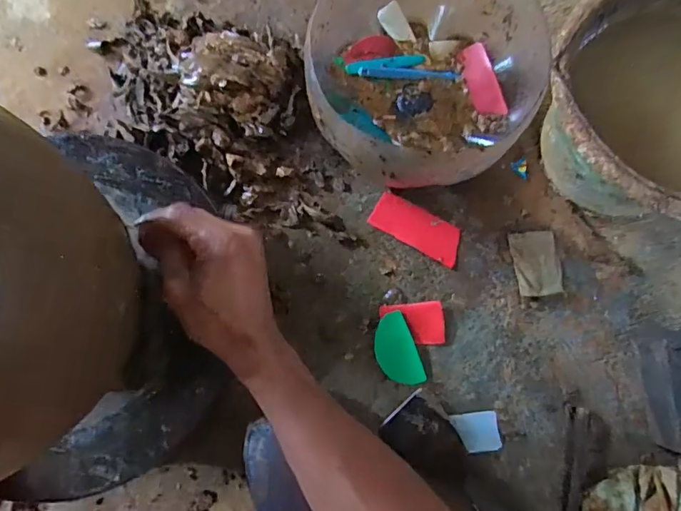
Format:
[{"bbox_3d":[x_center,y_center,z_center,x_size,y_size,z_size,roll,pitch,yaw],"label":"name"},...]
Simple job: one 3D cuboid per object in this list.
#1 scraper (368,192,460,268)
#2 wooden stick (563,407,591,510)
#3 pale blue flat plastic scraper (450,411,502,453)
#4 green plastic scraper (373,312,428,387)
[{"bbox_3d":[0.093,-0.033,0.567,0.110,0.004,0.047,30,76,6],"label":"scraper"},{"bbox_3d":[0.260,0.241,0.518,0.026,0.006,0.141,6,81,0],"label":"wooden stick"},{"bbox_3d":[0.150,0.195,0.519,0.052,0.004,0.040,-3,70,-7],"label":"pale blue flat plastic scraper"},{"bbox_3d":[0.063,0.109,0.538,0.044,0.006,0.083,-20,82,-4],"label":"green plastic scraper"}]

